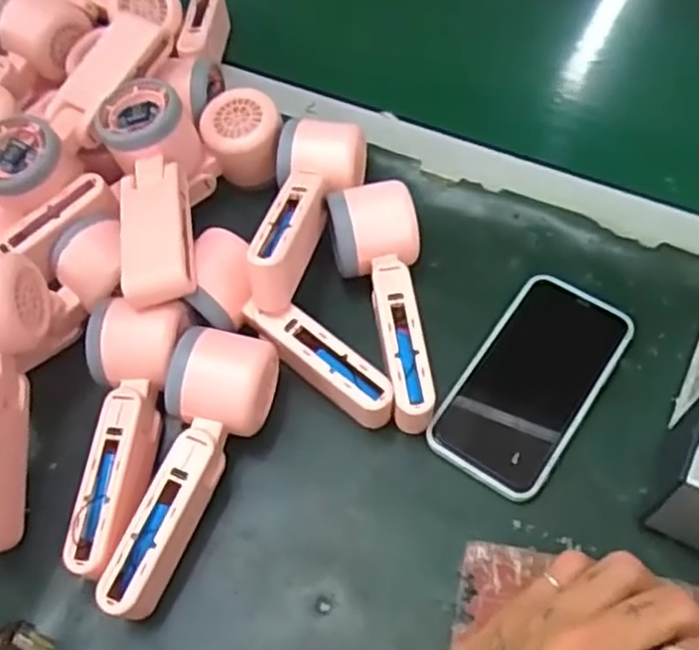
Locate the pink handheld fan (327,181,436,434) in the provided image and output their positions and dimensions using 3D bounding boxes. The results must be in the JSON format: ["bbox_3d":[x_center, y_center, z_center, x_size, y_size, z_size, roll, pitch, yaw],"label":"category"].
[{"bbox_3d":[0.020,-0.015,0.462,0.058,0.053,0.153,-4,59,0],"label":"pink handheld fan"}]

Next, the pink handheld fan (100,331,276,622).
[{"bbox_3d":[-0.093,0.079,0.411,0.052,0.049,0.161,15,61,11],"label":"pink handheld fan"}]

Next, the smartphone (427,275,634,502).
[{"bbox_3d":[0.114,0.037,0.462,0.076,0.017,0.145,30,65,19],"label":"smartphone"}]

